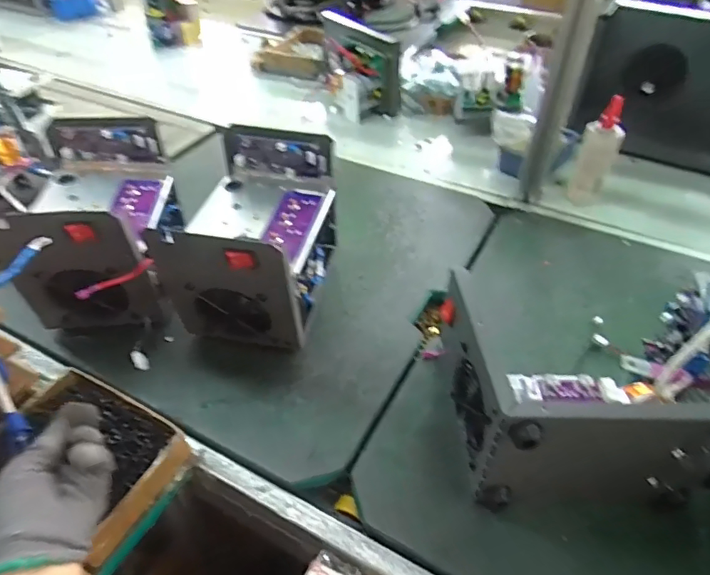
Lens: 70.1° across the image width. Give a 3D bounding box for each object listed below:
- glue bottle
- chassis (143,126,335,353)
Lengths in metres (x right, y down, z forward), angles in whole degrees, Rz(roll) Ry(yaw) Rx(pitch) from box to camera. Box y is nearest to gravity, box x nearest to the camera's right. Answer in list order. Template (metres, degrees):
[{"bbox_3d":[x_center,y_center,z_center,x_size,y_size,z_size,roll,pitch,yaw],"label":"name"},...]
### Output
[{"bbox_3d":[0.384,-0.207,0.808,0.053,0.165,0.066,18,47,18],"label":"glue bottle"},{"bbox_3d":[-0.120,-0.051,0.634,0.151,0.190,0.227,7,44,7],"label":"chassis"}]

